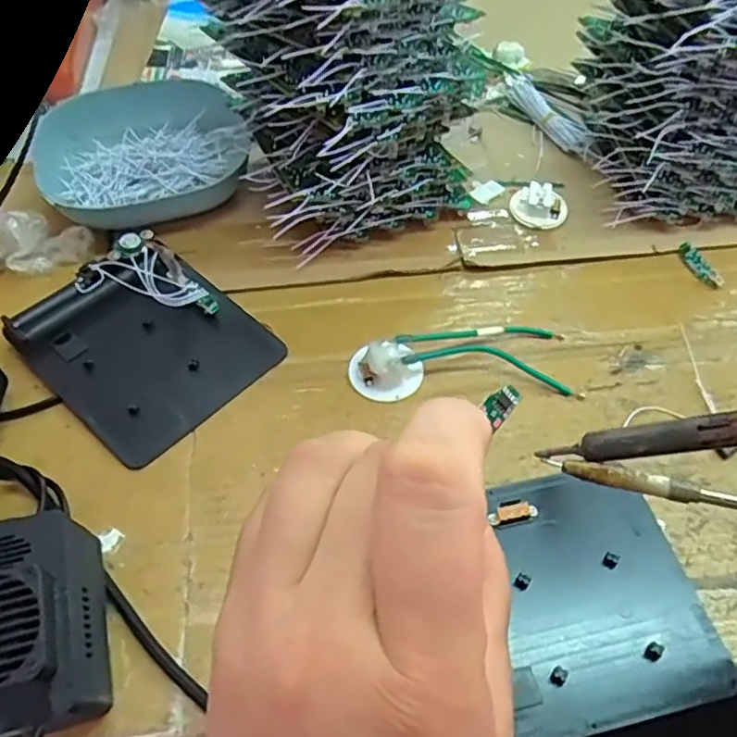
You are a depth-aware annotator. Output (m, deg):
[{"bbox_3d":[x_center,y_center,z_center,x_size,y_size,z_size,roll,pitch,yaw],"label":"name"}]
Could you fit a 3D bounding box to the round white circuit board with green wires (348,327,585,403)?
[{"bbox_3d":[0.054,-0.006,0.369,0.128,0.017,0.048,-1,53,-1],"label":"round white circuit board with green wires"}]

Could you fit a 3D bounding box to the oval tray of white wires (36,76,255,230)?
[{"bbox_3d":[-0.161,-0.159,0.464,0.145,0.033,0.134,-14,54,-10],"label":"oval tray of white wires"}]

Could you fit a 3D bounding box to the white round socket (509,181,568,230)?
[{"bbox_3d":[0.120,-0.115,0.446,0.039,0.016,0.032,15,54,10],"label":"white round socket"}]

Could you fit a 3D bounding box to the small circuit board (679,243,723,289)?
[{"bbox_3d":[0.224,-0.070,0.432,0.013,0.004,0.041,-15,55,-11],"label":"small circuit board"}]

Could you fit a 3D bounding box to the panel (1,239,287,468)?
[{"bbox_3d":[-0.127,-0.019,0.368,0.118,0.026,0.112,37,61,24],"label":"panel"}]

